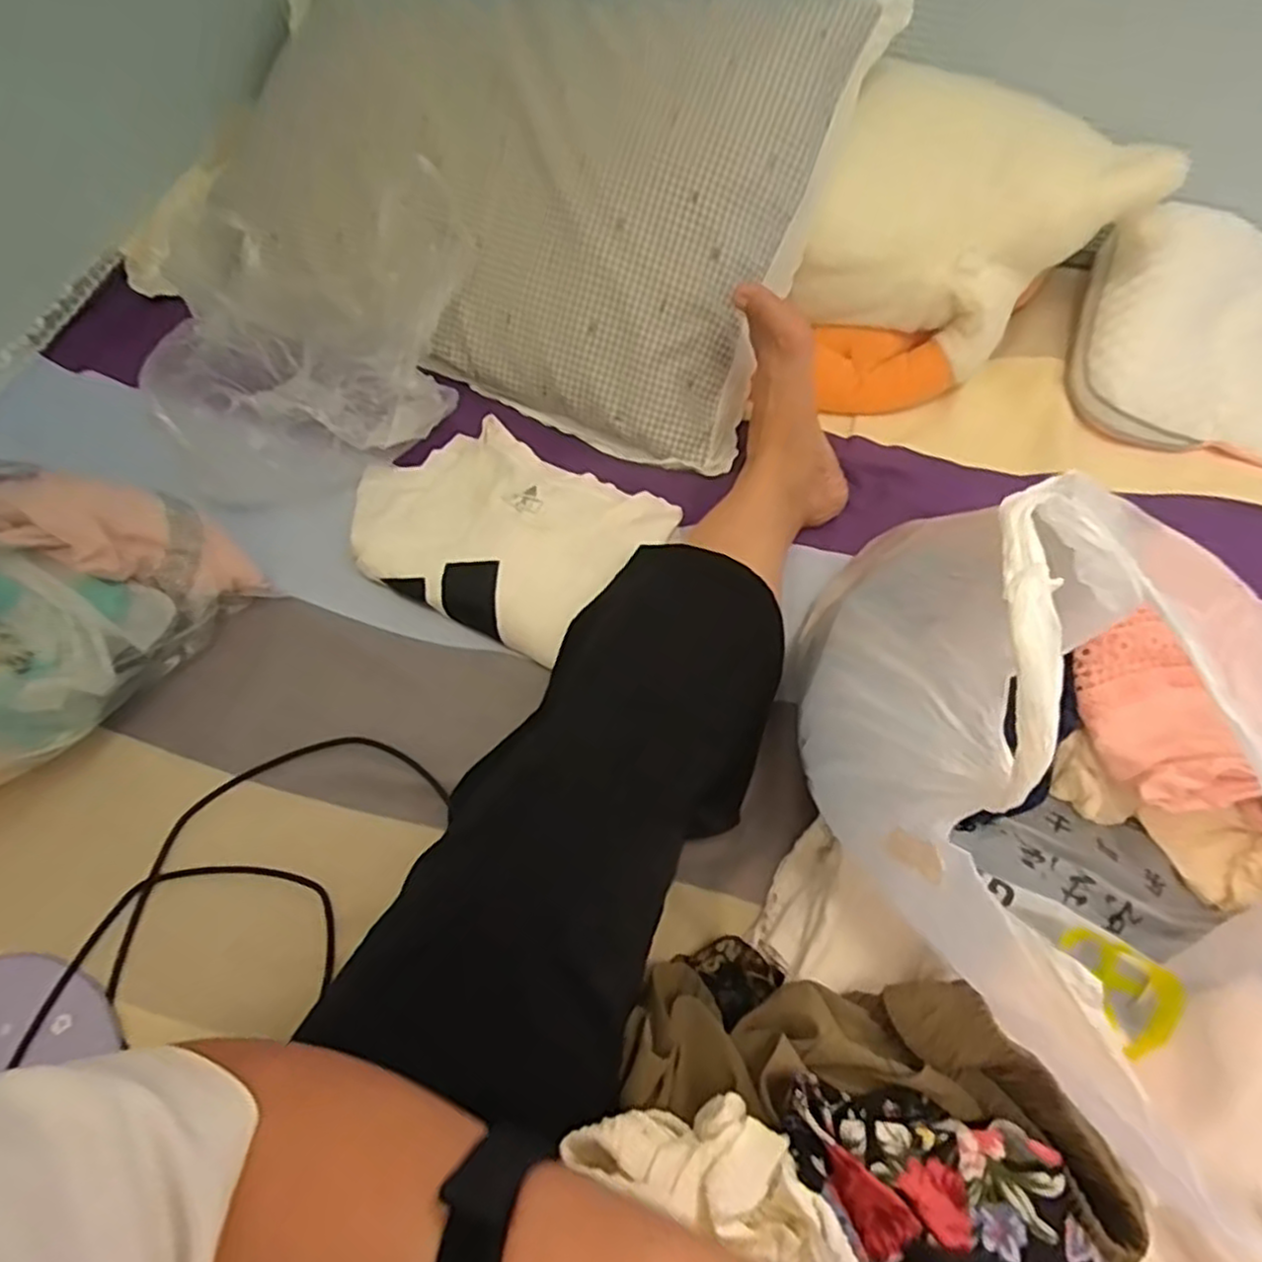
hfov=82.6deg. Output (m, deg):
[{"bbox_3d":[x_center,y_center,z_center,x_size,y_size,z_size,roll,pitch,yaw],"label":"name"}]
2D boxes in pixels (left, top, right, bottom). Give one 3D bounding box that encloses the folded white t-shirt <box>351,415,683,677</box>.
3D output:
[{"bbox_3d":[-0.118,-0.093,0.632,0.252,0.034,0.181,28,65,13],"label":"folded white t-shirt"}]

